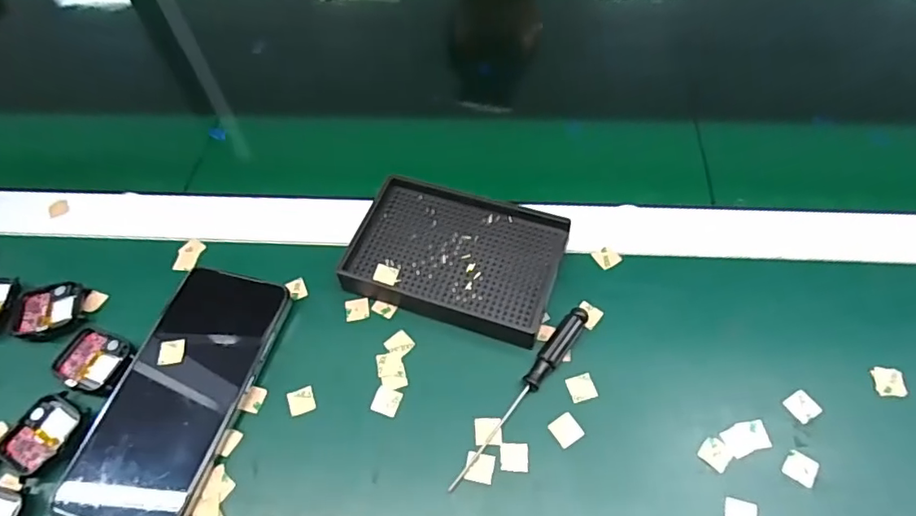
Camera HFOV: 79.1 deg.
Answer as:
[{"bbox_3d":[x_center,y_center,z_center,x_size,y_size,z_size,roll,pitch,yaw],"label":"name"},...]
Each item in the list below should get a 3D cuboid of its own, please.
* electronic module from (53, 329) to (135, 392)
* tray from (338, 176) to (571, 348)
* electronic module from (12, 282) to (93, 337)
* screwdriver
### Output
[{"bbox_3d":[-0.233,0.066,0.356,0.048,0.005,0.037,14,58,12],"label":"electronic module"},{"bbox_3d":[-0.001,-0.002,0.381,0.135,0.021,0.095,19,60,15],"label":"tray"},{"bbox_3d":[-0.279,0.036,0.380,0.042,0.007,0.039,-6,56,-1],"label":"electronic module"},{"bbox_3d":[0.039,0.080,0.329,0.012,0.014,0.131,33,64,22],"label":"screwdriver"}]

